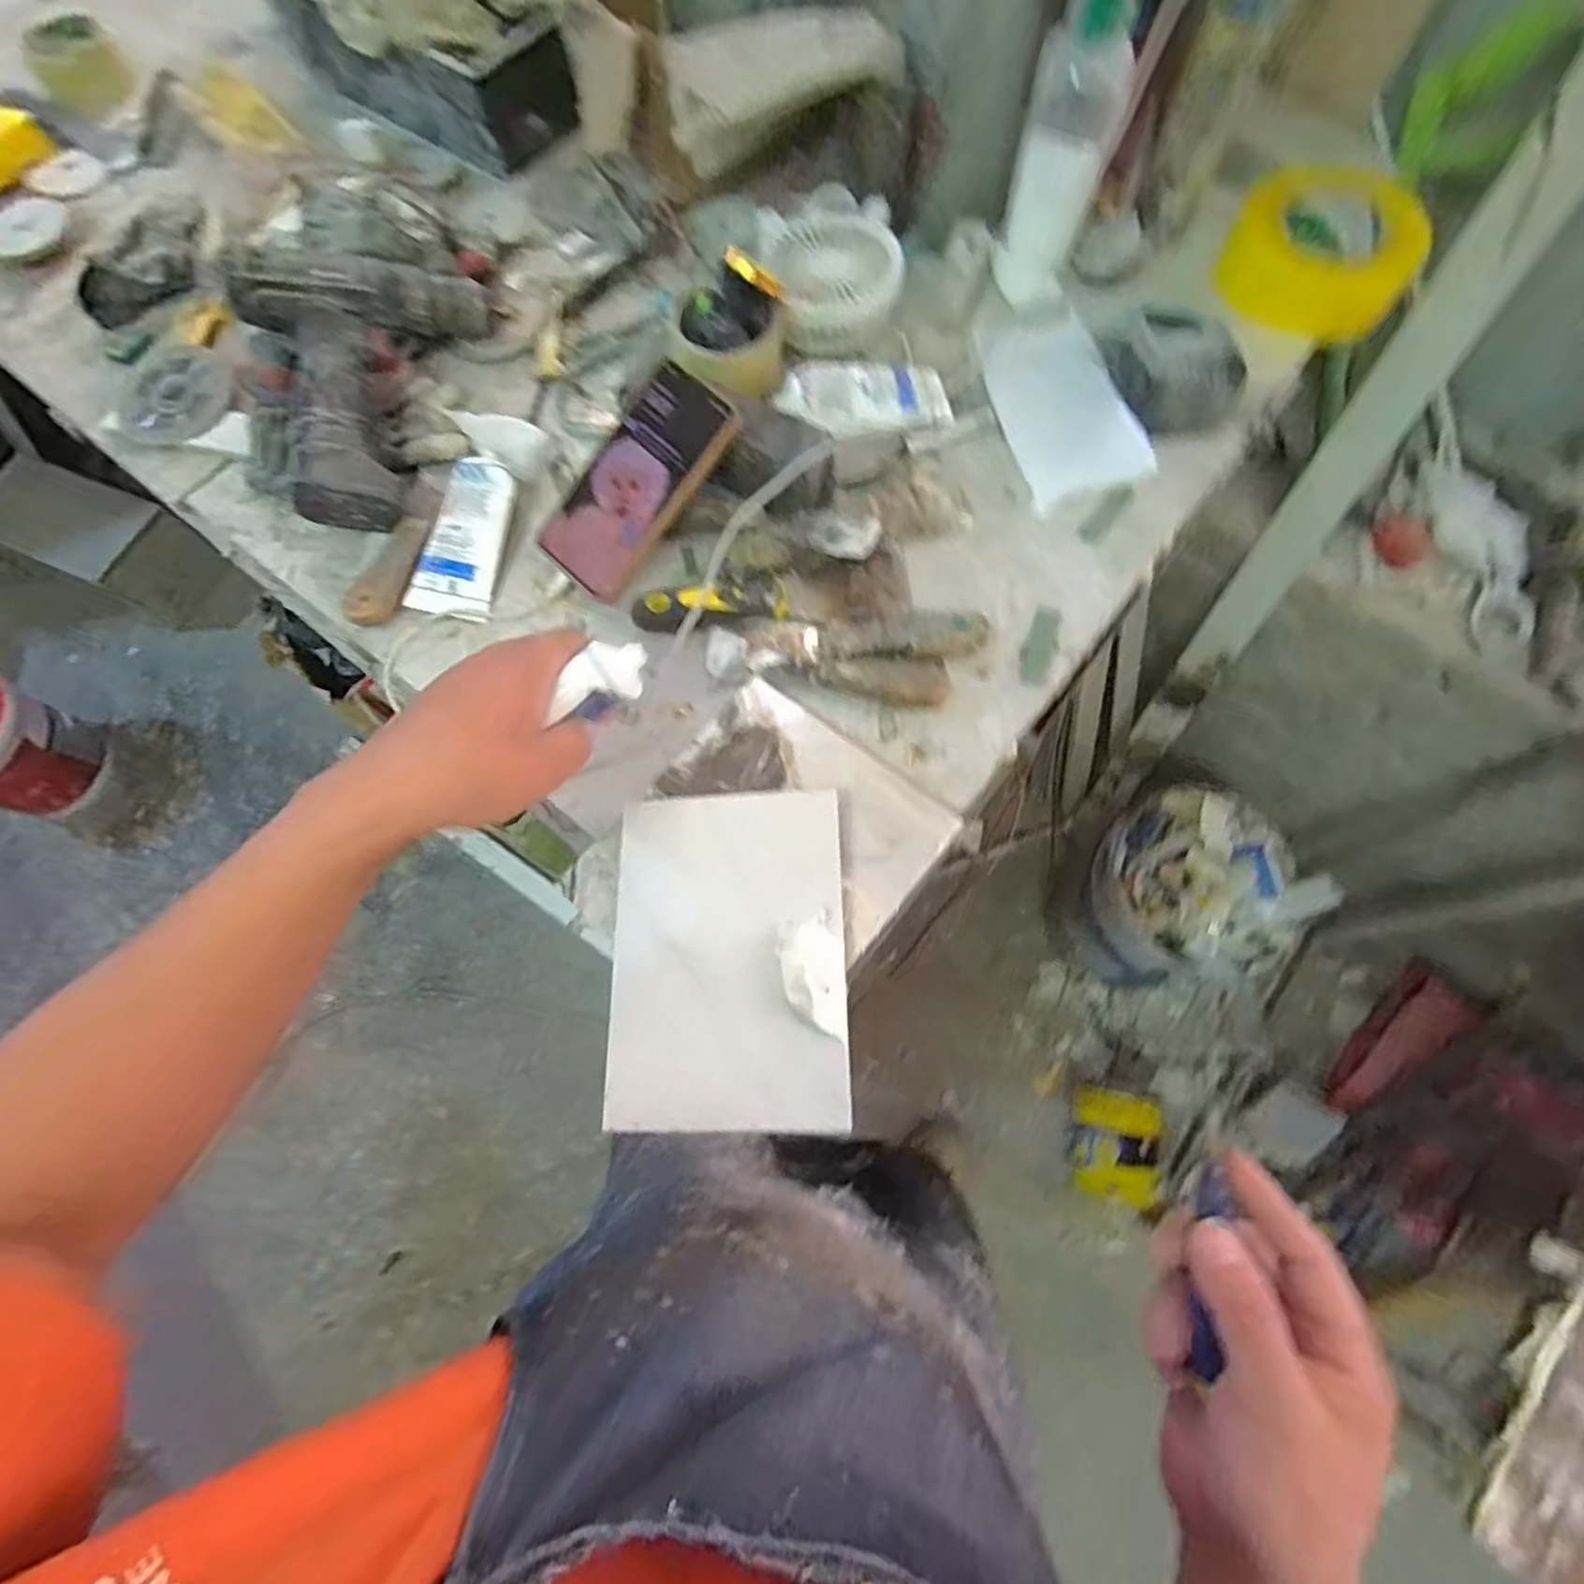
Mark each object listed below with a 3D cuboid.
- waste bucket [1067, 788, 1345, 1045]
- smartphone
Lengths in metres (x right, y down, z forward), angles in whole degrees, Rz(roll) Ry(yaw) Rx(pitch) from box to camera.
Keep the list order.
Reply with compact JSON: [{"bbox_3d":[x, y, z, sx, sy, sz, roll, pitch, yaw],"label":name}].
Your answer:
[{"bbox_3d":[0.655,0.190,1.221,0.300,0.377,0.303,-1,73,2],"label":"waste bucket"},{"bbox_3d":[-0.111,-0.219,0.498,0.081,0.012,0.157,43,100,12],"label":"smartphone"}]

